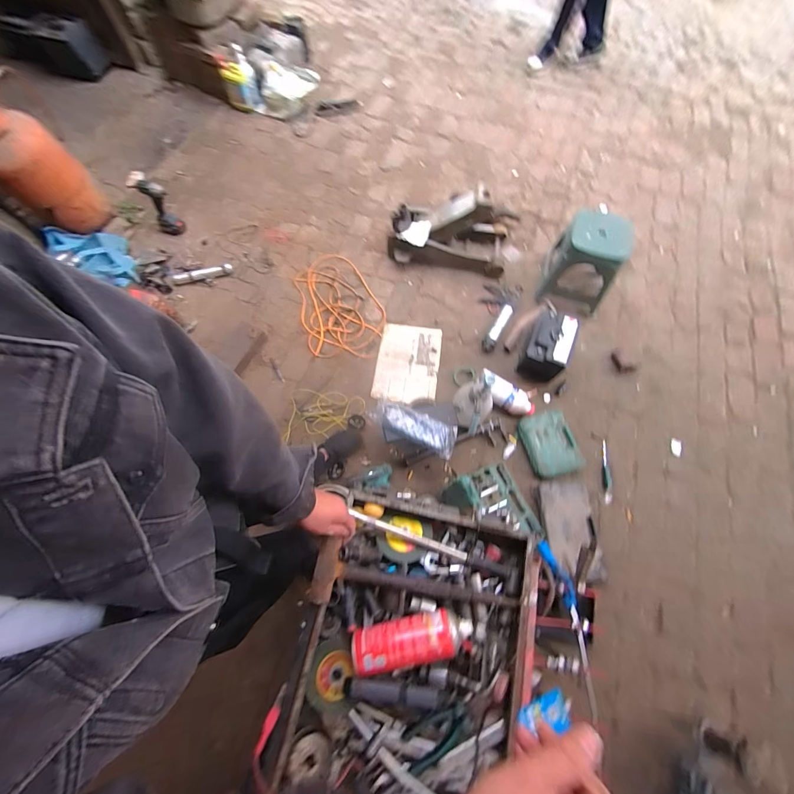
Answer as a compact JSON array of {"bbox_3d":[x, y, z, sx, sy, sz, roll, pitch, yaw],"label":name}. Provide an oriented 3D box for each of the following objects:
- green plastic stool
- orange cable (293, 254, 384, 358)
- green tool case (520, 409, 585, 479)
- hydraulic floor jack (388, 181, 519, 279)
[{"bbox_3d":[0.830,-0.608,1.541,0.279,0.286,0.299,21,70,8],"label":"green plastic stool"},{"bbox_3d":[-0.272,-0.443,1.674,0.368,0.021,0.576,-14,69,-6],"label":"orange cable"},{"bbox_3d":[0.612,0.181,1.399,0.195,0.063,0.247,-15,69,-6],"label":"green tool case"},{"bbox_3d":[0.283,-0.876,1.692,0.608,0.325,0.419,11,69,4],"label":"hydraulic floor jack"}]

